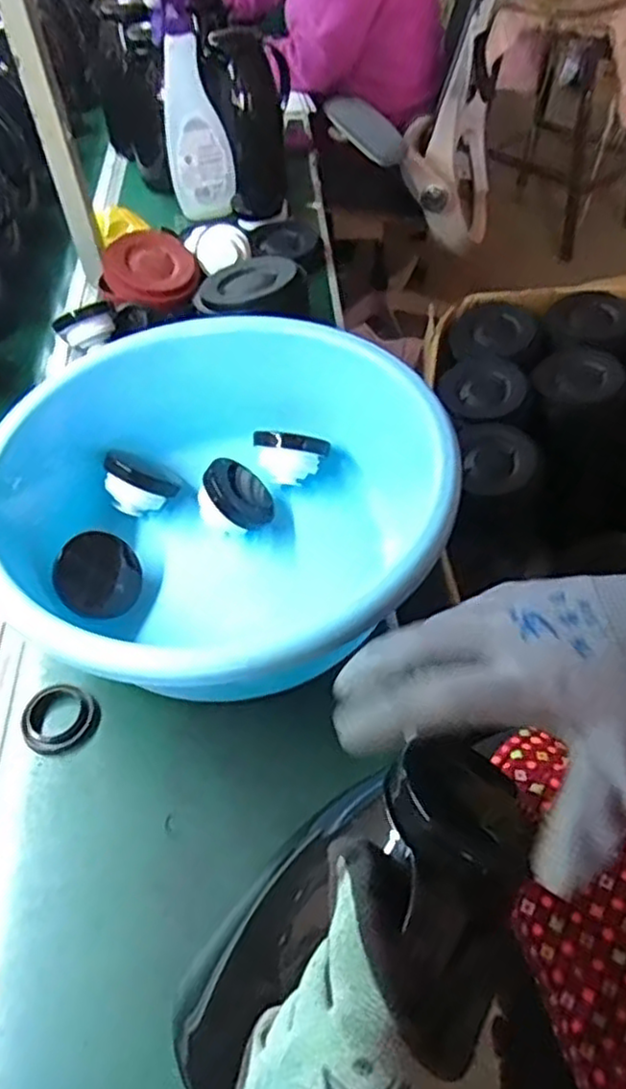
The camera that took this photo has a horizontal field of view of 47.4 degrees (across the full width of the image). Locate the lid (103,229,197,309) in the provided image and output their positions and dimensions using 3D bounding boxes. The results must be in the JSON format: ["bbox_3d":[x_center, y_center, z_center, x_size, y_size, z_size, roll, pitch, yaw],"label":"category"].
[{"bbox_3d":[-0.211,-0.350,0.921,0.122,0.032,0.115,6,67,-14],"label":"lid"}]

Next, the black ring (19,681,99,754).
[{"bbox_3d":[-0.204,0.139,0.571,0.051,0.012,0.057,23,56,22],"label":"black ring"}]

